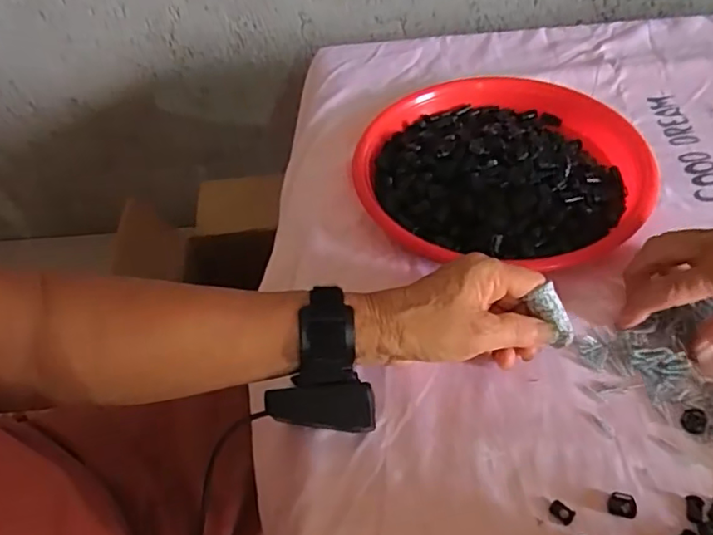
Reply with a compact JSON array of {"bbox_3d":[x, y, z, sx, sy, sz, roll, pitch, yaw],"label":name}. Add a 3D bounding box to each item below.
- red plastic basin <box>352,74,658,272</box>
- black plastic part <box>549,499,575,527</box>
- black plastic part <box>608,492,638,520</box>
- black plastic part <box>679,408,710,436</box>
[{"bbox_3d":[0.131,-0.098,0.537,0.246,0.037,0.251,-3,49,3],"label":"red plastic basin"},{"bbox_3d":[0.123,0.146,0.355,0.014,0.004,0.010,34,61,30],"label":"black plastic part"},{"bbox_3d":[0.158,0.141,0.352,0.016,0.006,0.013,10,51,14],"label":"black plastic part"},{"bbox_3d":[0.218,0.099,0.382,0.016,0.004,0.017,-3,49,3],"label":"black plastic part"}]

